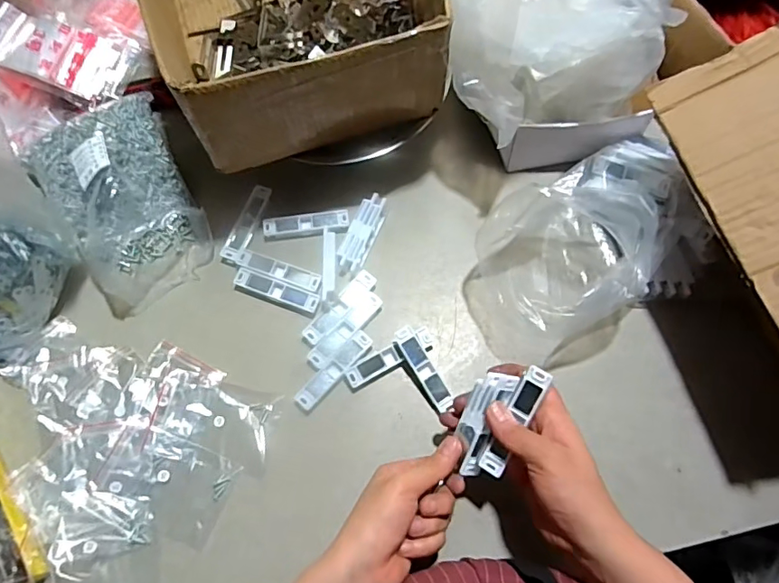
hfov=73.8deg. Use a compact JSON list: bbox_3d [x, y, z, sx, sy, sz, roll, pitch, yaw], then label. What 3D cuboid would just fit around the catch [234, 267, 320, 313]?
[{"bbox_3d":[-0.120,-0.001,0.552,0.094,0.006,0.020,20,72,8],"label":"catch"}]

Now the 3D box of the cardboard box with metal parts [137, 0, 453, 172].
[{"bbox_3d":[-0.103,-0.304,0.526,0.253,0.118,0.307,-18,71,-5],"label":"cardboard box with metal parts"}]

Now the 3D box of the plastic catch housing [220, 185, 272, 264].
[{"bbox_3d":[-0.160,-0.076,0.582,0.024,0.012,0.095,19,72,8],"label":"plastic catch housing"}]

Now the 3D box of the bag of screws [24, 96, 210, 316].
[{"bbox_3d":[-0.292,-0.108,0.560,0.141,0.085,0.219,-32,73,-10],"label":"bag of screws"}]

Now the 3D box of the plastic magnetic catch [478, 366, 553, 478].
[{"bbox_3d":[0.102,0.106,0.421,0.019,0.008,0.097,29,97,11],"label":"plastic magnetic catch"}]

